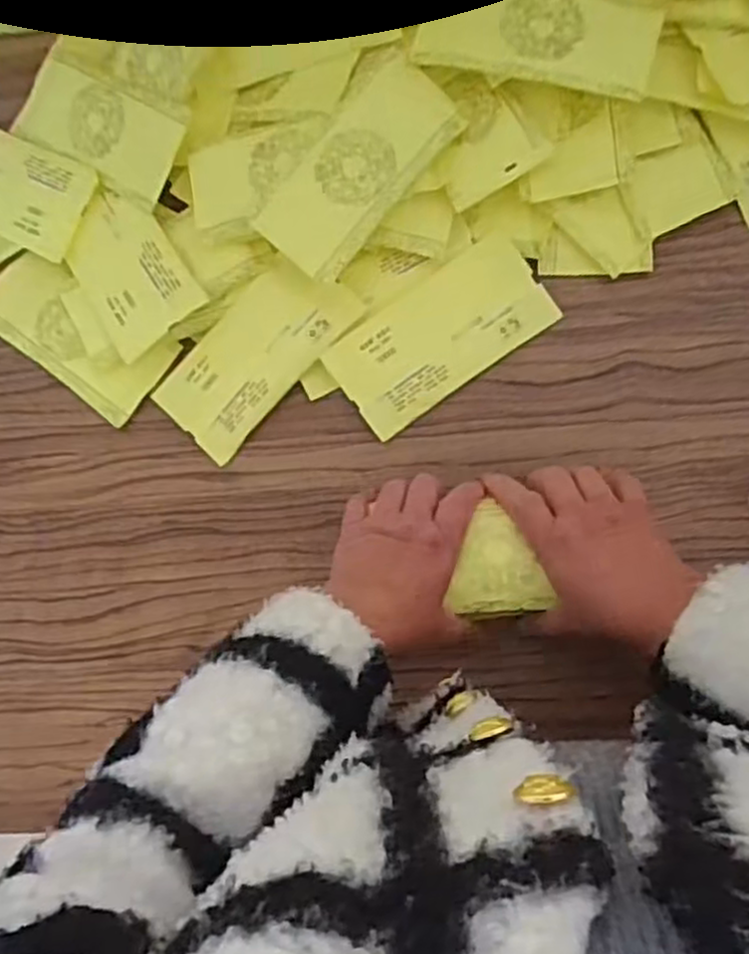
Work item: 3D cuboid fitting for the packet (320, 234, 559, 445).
[{"bbox_3d":[0.053,-0.114,0.603,0.175,0.009,0.088,-36,81,2],"label":"packet"}]

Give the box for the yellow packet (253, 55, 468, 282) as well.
[{"bbox_3d":[-0.012,-0.237,0.582,0.077,0.009,0.167,40,91,2],"label":"yellow packet"}]

